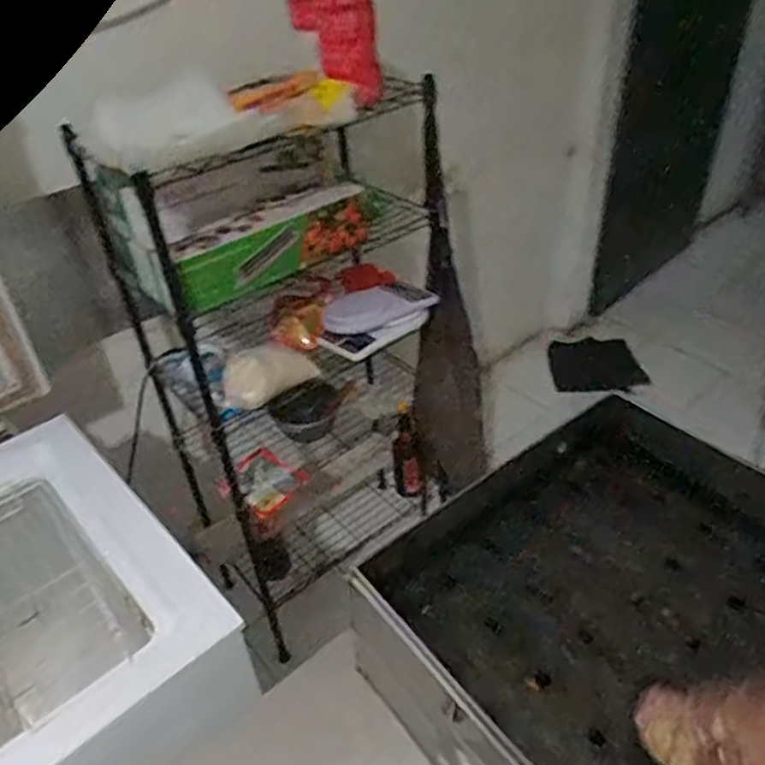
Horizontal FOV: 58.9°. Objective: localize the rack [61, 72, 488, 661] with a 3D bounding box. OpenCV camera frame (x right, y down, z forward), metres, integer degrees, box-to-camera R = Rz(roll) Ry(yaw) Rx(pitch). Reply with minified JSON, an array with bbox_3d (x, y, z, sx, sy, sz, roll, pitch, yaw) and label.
[{"bbox_3d":[-0.130,-0.048,1.424,0.609,1.070,0.353,-30,46,-29],"label":"rack"}]

